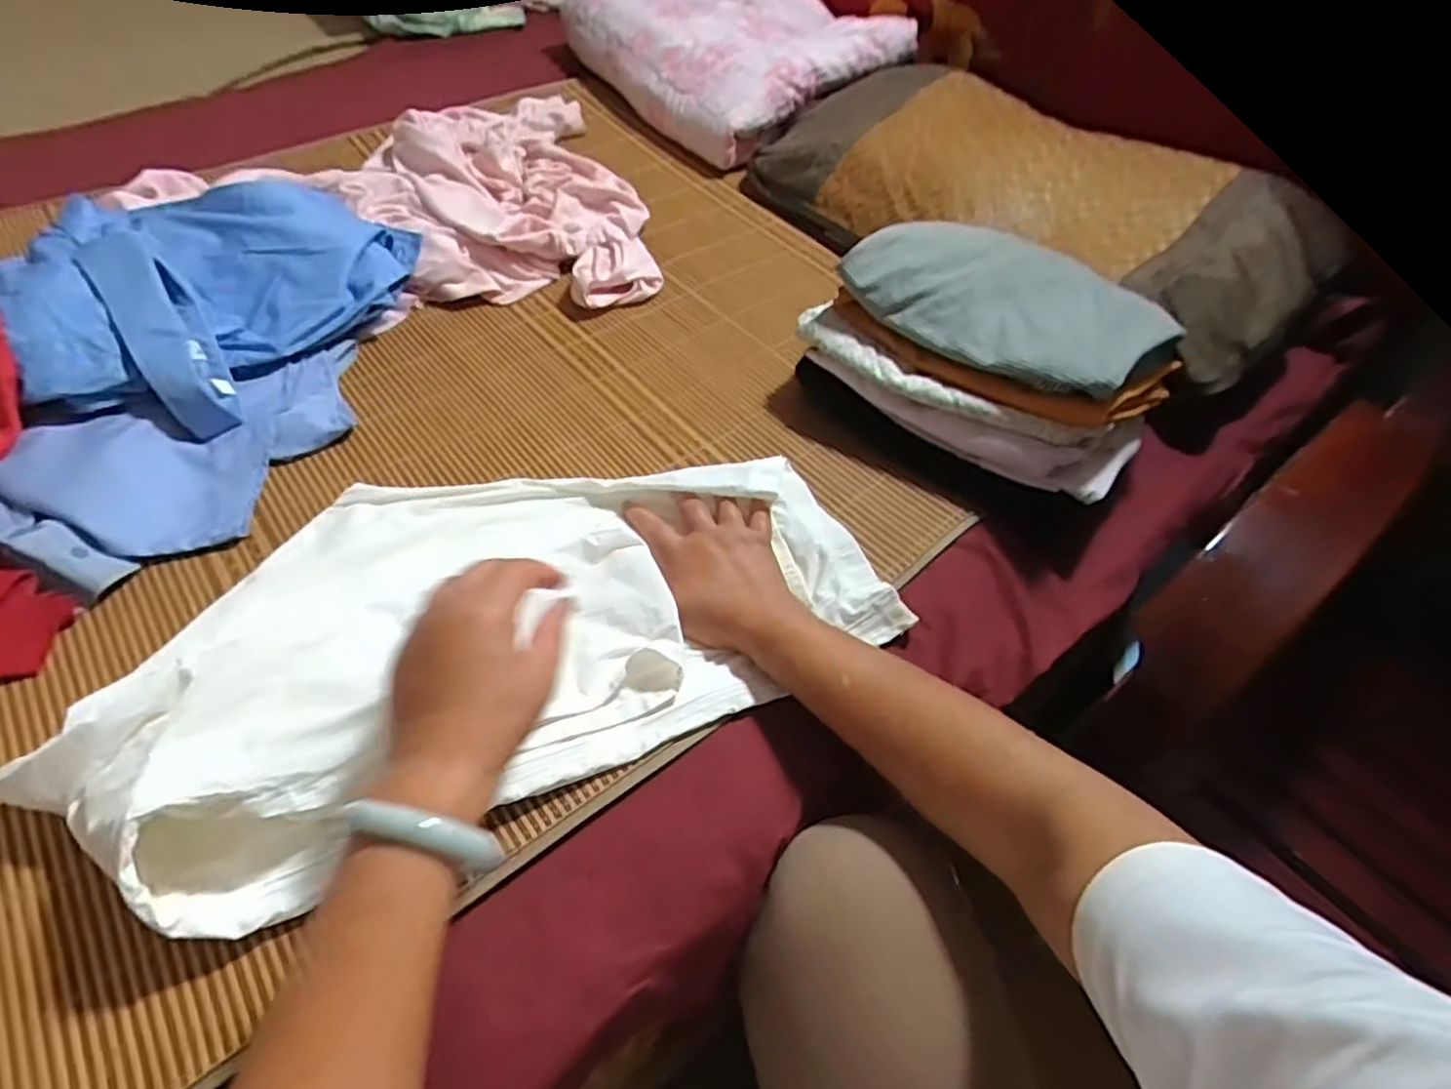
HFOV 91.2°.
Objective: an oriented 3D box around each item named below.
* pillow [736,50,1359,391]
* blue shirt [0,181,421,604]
[{"bbox_3d":[0.393,-0.454,0.907,0.407,0.105,0.663,-35,61,-27],"label":"pillow"},{"bbox_3d":[-0.465,-0.173,0.617,0.244,0.118,0.439,3,50,-1],"label":"blue shirt"}]

